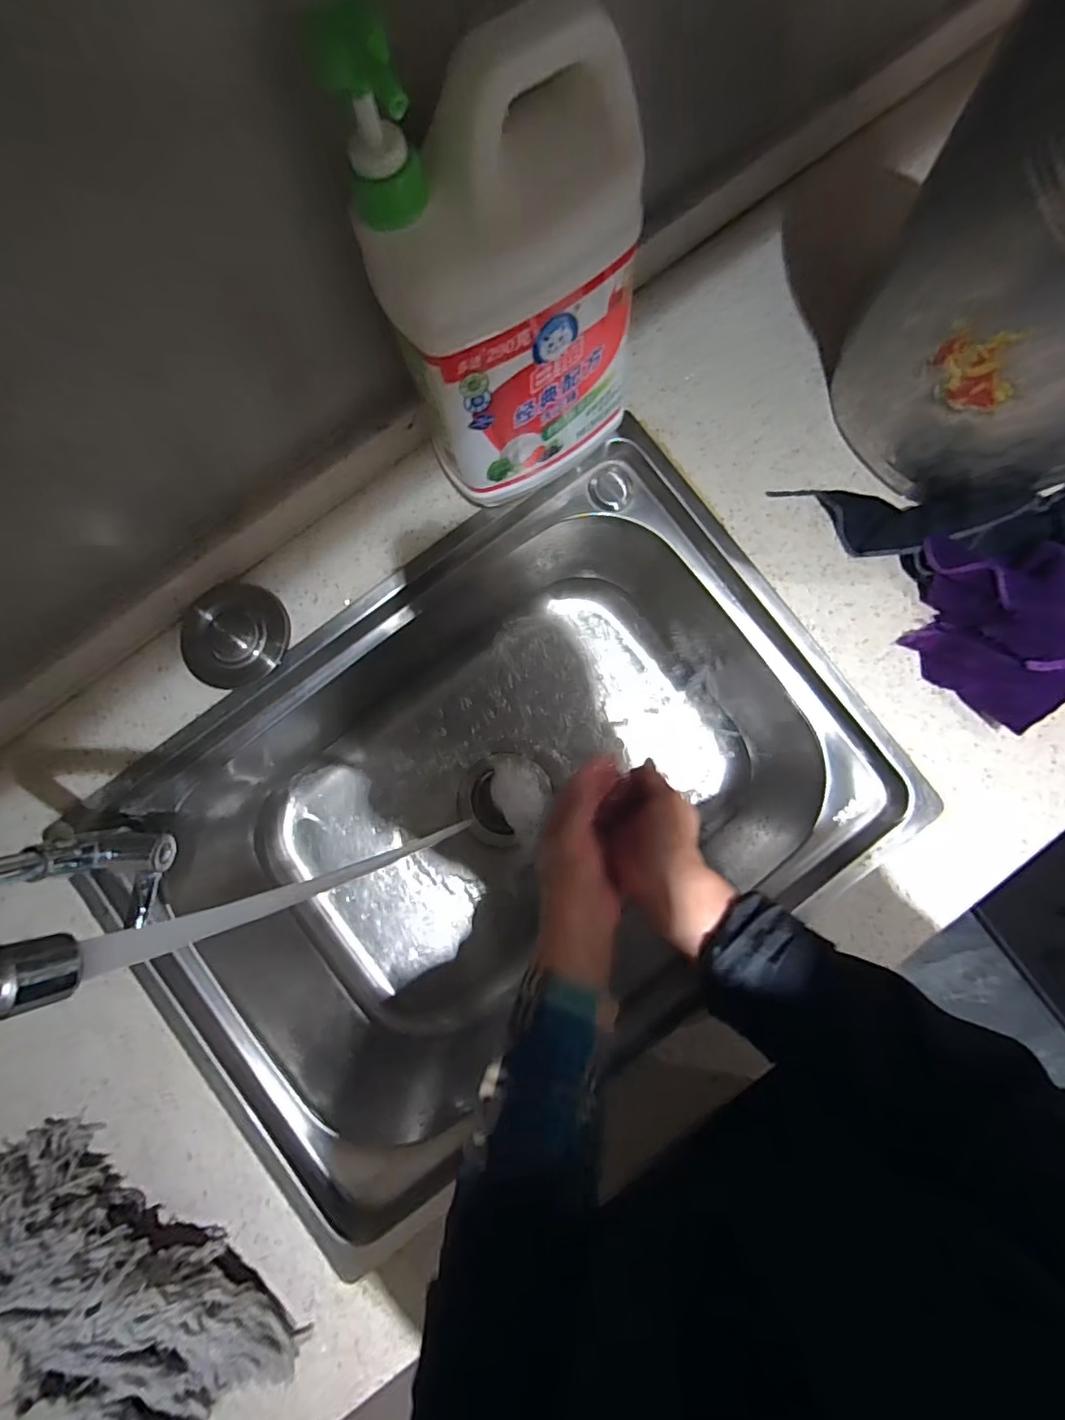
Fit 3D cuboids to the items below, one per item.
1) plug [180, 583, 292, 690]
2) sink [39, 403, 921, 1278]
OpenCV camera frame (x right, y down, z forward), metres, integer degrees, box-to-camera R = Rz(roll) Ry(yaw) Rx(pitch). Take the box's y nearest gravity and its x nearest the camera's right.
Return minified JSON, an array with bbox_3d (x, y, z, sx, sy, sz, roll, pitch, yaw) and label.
[{"bbox_3d":[-0.244,-0.061,0.437,0.083,0.024,0.082,-3,86,0],"label":"plug"},{"bbox_3d":[-0.032,0.090,0.527,0.591,0.197,0.426,-37,87,-2],"label":"sink"}]

